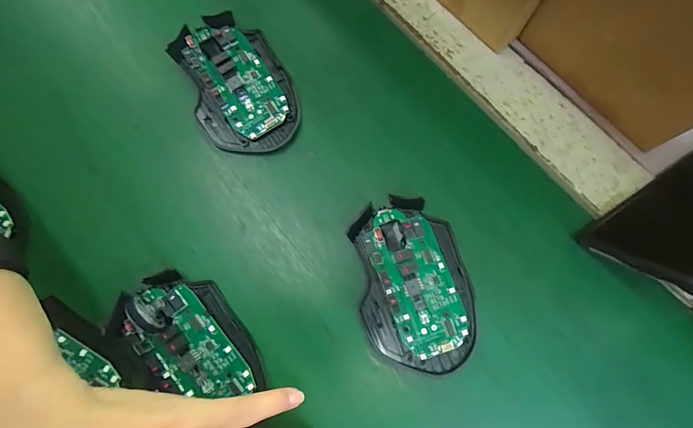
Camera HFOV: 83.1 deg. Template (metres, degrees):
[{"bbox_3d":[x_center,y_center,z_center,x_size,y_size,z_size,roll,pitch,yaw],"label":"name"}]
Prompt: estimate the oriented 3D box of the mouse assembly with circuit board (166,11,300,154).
[{"bbox_3d":[-0.081,-0.096,0.290,0.071,0.019,0.110,-23,78,-4],"label":"mouse assembly with circuit board"}]

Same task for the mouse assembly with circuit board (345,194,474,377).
[{"bbox_3d":[0.044,0.047,0.259,0.070,0.030,0.110,-13,78,-1],"label":"mouse assembly with circuit board"}]

